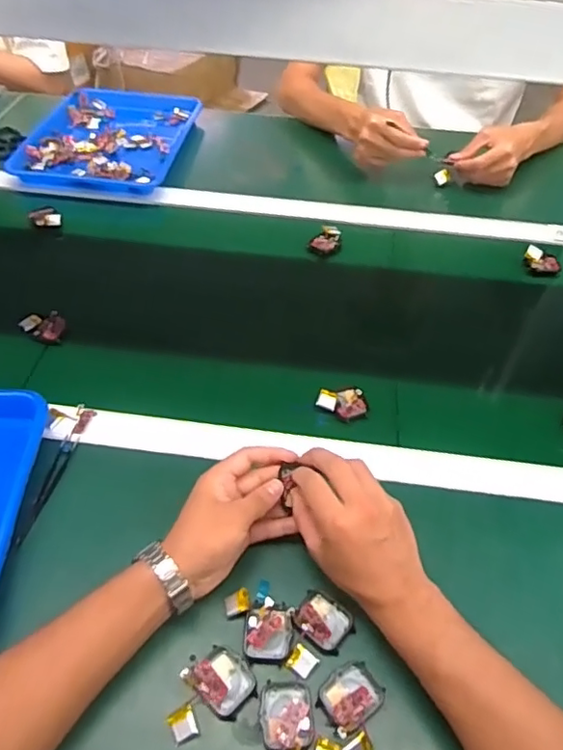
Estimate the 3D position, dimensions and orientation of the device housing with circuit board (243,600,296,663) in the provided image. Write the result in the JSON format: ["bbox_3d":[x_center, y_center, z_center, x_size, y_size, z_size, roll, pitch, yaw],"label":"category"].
[{"bbox_3d":[-0.010,0.209,0.466,0.039,0.010,0.045,3,49,0],"label":"device housing with circuit board"}]

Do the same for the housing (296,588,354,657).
[{"bbox_3d":[0.035,0.200,0.468,0.047,0.017,0.040,36,57,25],"label":"housing"}]

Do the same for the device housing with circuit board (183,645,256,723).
[{"bbox_3d":[-0.045,0.235,0.441,0.050,0.013,0.040,33,56,23],"label":"device housing with circuit board"}]

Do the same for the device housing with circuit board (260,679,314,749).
[{"bbox_3d":[0.004,0.256,0.428,0.037,0.011,0.046,-2,49,-4],"label":"device housing with circuit board"}]

